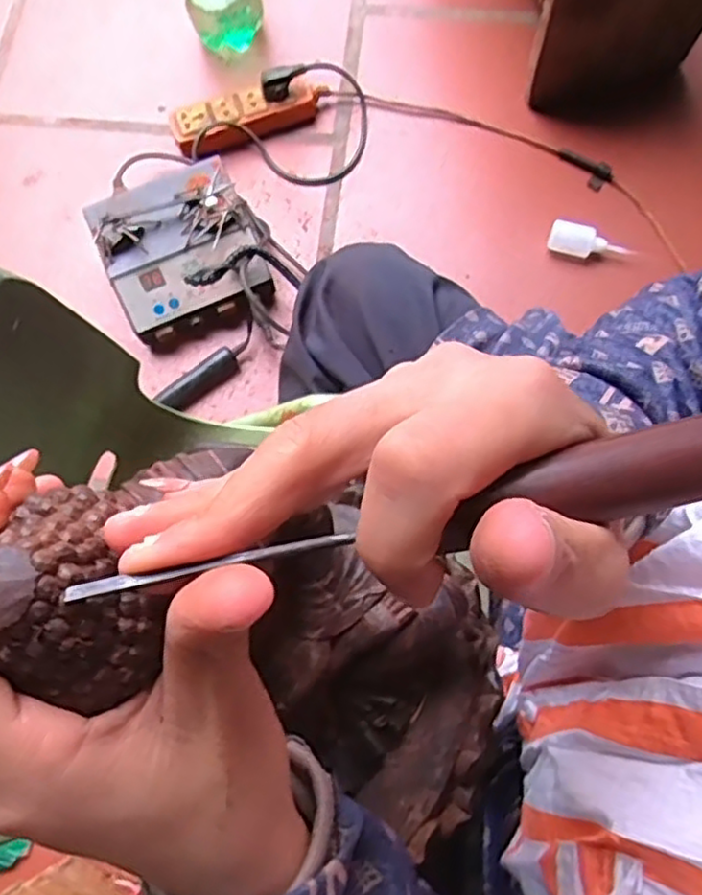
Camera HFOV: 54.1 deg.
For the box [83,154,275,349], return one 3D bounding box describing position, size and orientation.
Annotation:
[{"bbox_3d":[-0.198,-0.234,0.825,0.184,0.093,0.183,-23,76,-6],"label":"box"}]

